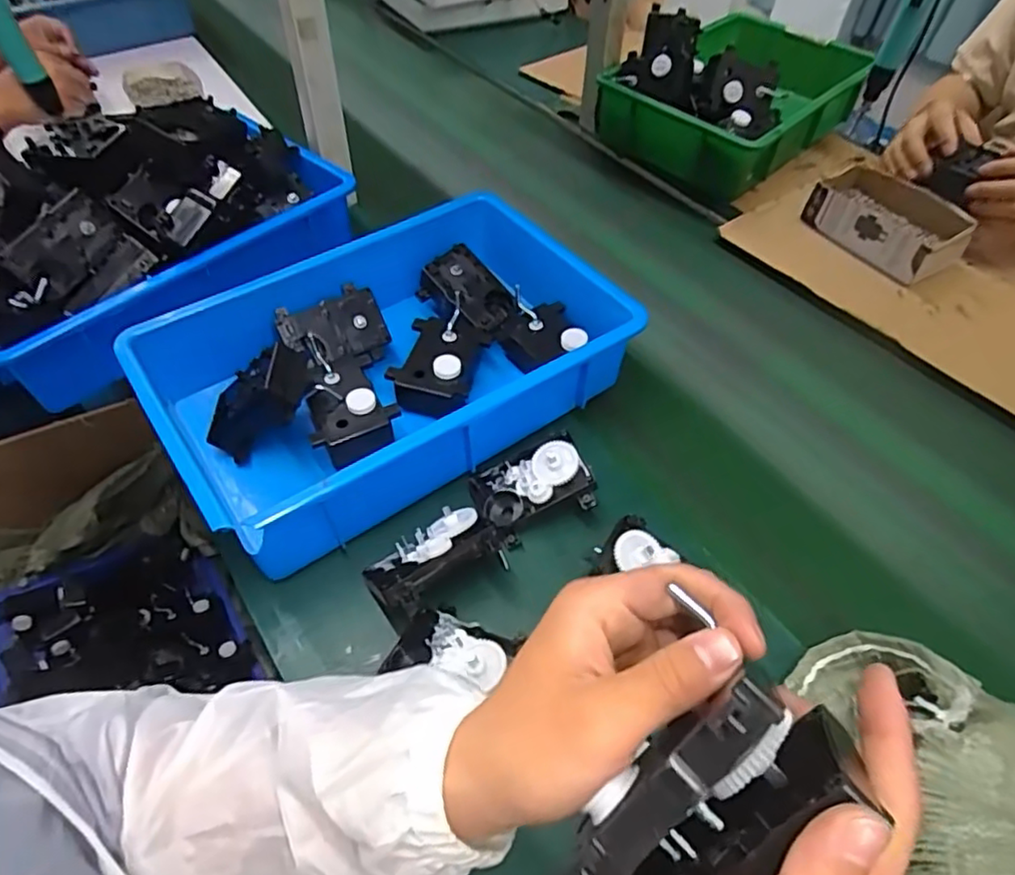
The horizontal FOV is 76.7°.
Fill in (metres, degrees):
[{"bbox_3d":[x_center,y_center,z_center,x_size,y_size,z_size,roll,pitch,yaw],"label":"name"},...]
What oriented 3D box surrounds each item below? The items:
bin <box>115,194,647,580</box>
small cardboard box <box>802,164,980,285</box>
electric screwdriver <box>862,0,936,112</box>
[{"bbox_3d":[-0.112,-0.074,0.628,0.418,0.111,0.272,-26,56,-23],"label":"bin"},{"bbox_3d":[0.480,-0.274,0.820,0.117,0.059,0.184,-29,57,-24],"label":"small cardboard box"},{"bbox_3d":[0.503,-0.519,0.802,0.040,0.205,0.061,26,54,18],"label":"electric screwdriver"}]

